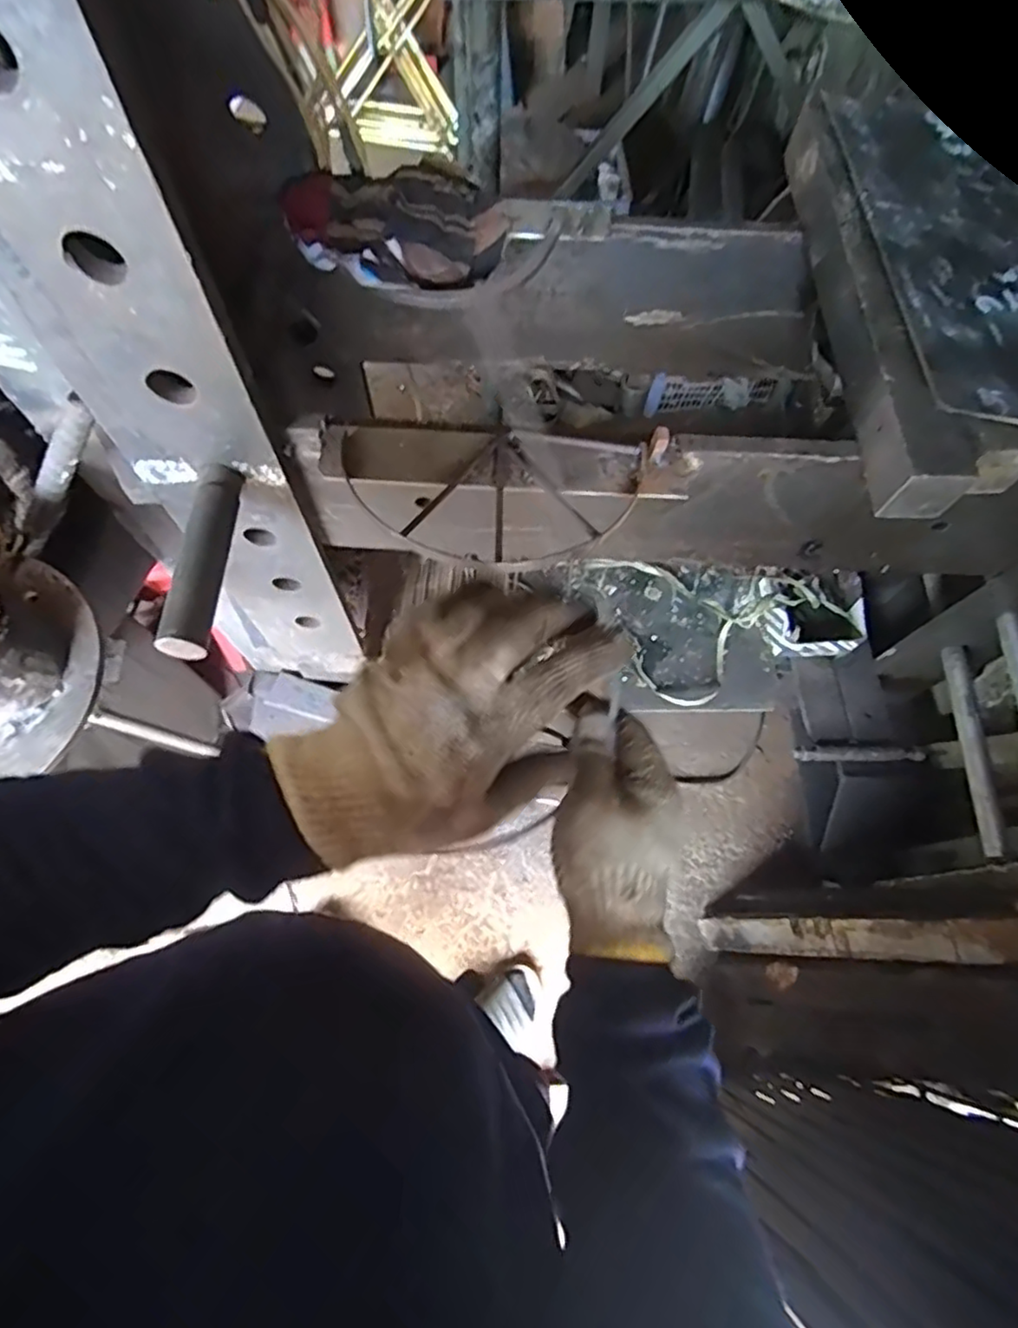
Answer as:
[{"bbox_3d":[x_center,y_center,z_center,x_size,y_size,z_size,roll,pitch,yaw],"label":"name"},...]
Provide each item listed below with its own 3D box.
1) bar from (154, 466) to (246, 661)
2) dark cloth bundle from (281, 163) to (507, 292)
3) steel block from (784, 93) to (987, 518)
[{"bbox_3d":[-0.235,-0.084,0.497,0.029,0.033,0.159,3,68,0],"label":"bar"},{"bbox_3d":[-0.102,-0.389,0.583,0.195,0.049,0.145,-1,68,-1],"label":"dark cloth bundle"},{"bbox_3d":[0.302,-0.320,0.545,0.058,0.062,0.430,0,68,-1],"label":"steel block"}]

